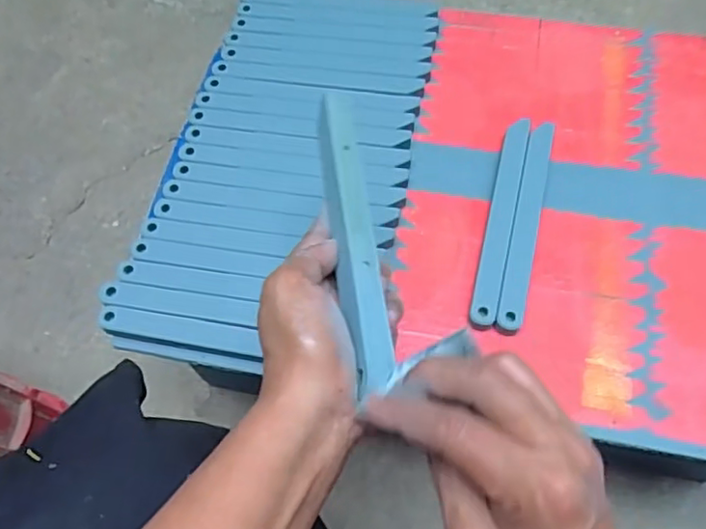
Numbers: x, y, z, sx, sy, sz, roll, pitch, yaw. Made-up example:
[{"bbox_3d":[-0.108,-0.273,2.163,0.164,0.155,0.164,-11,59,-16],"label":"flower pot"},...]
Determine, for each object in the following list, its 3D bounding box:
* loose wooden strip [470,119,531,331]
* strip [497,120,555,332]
[{"bbox_3d":[0.122,-0.039,0.504,0.022,0.013,0.196,13,67,9],"label":"loose wooden strip"},{"bbox_3d":[0.143,-0.035,0.501,0.022,0.015,0.196,13,67,9],"label":"strip"}]

